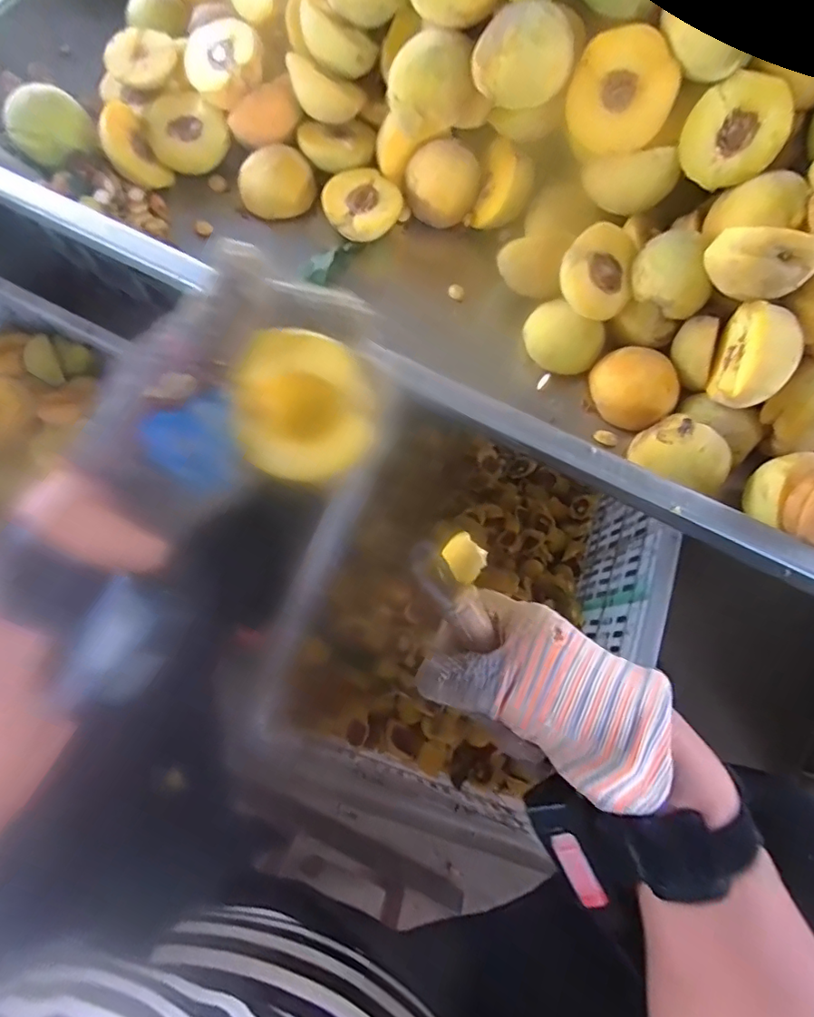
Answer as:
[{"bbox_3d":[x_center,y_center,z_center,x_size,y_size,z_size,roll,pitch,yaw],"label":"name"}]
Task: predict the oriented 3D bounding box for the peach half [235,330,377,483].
[{"bbox_3d":[-0.048,-0.050,0.250,0.060,0.032,0.064,-11,116,-5],"label":"peach half"}]

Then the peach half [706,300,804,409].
[{"bbox_3d":[0.241,-0.105,0.364,0.031,0.077,0.067,17,73,4],"label":"peach half"}]

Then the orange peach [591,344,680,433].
[{"bbox_3d":[0.178,-0.093,0.401,0.064,0.034,0.055,12,73,2],"label":"orange peach"}]

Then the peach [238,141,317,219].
[{"bbox_3d":[-0.116,-0.291,0.459,0.063,0.032,0.063,-11,73,-5],"label":"peach"}]

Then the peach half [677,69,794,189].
[{"bbox_3d":[0.234,-0.268,0.375,0.063,0.033,0.065,32,116,7],"label":"peach half"}]

